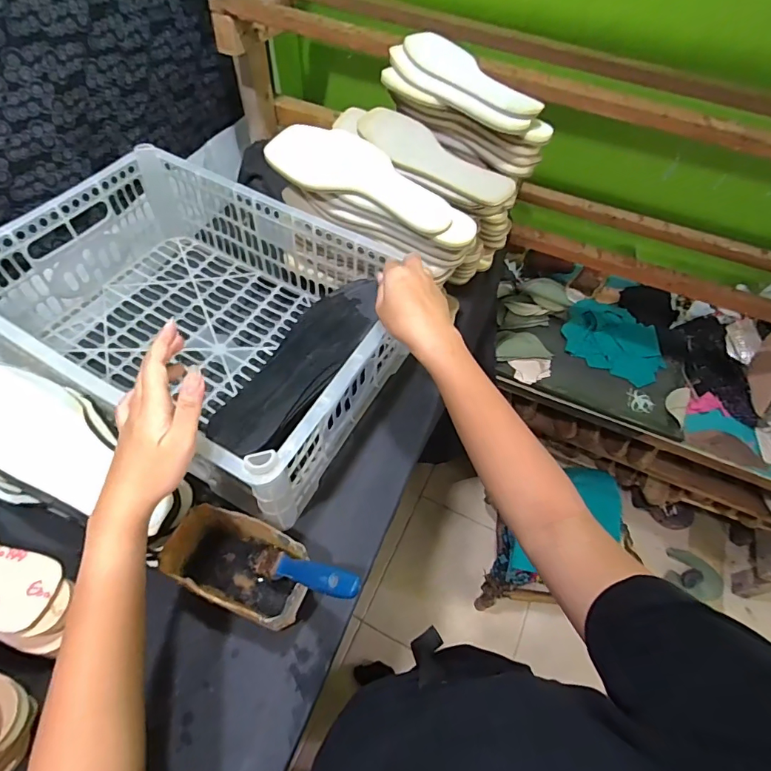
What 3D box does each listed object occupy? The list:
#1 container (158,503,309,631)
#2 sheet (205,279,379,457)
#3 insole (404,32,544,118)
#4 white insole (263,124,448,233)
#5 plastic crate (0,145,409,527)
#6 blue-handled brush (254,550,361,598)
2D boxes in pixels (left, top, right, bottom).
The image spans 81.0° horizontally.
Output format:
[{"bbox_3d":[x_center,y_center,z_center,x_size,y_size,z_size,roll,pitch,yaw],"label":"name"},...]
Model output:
[{"bbox_3d":[-0.138,0.172,0.432,0.135,0.065,0.082,22,57,11],"label":"container"},{"bbox_3d":[-0.084,-0.030,0.473,0.070,0.012,0.246,27,57,14],"label":"sheet"},{"bbox_3d":[0.106,-0.413,0.597,0.062,0.016,0.235,-29,62,-21],"label":"insole"},{"bbox_3d":[-0.025,-0.252,0.540,0.235,0.018,0.088,28,76,7],"label":"white insole"},{"bbox_3d":[-0.216,-0.084,0.549,0.426,0.148,0.313,25,58,13],"label":"plastic crate"},{"bbox_3d":[-0.073,0.161,0.390,0.013,0.154,0.025,47,54,-26],"label":"blue-handled brush"}]

